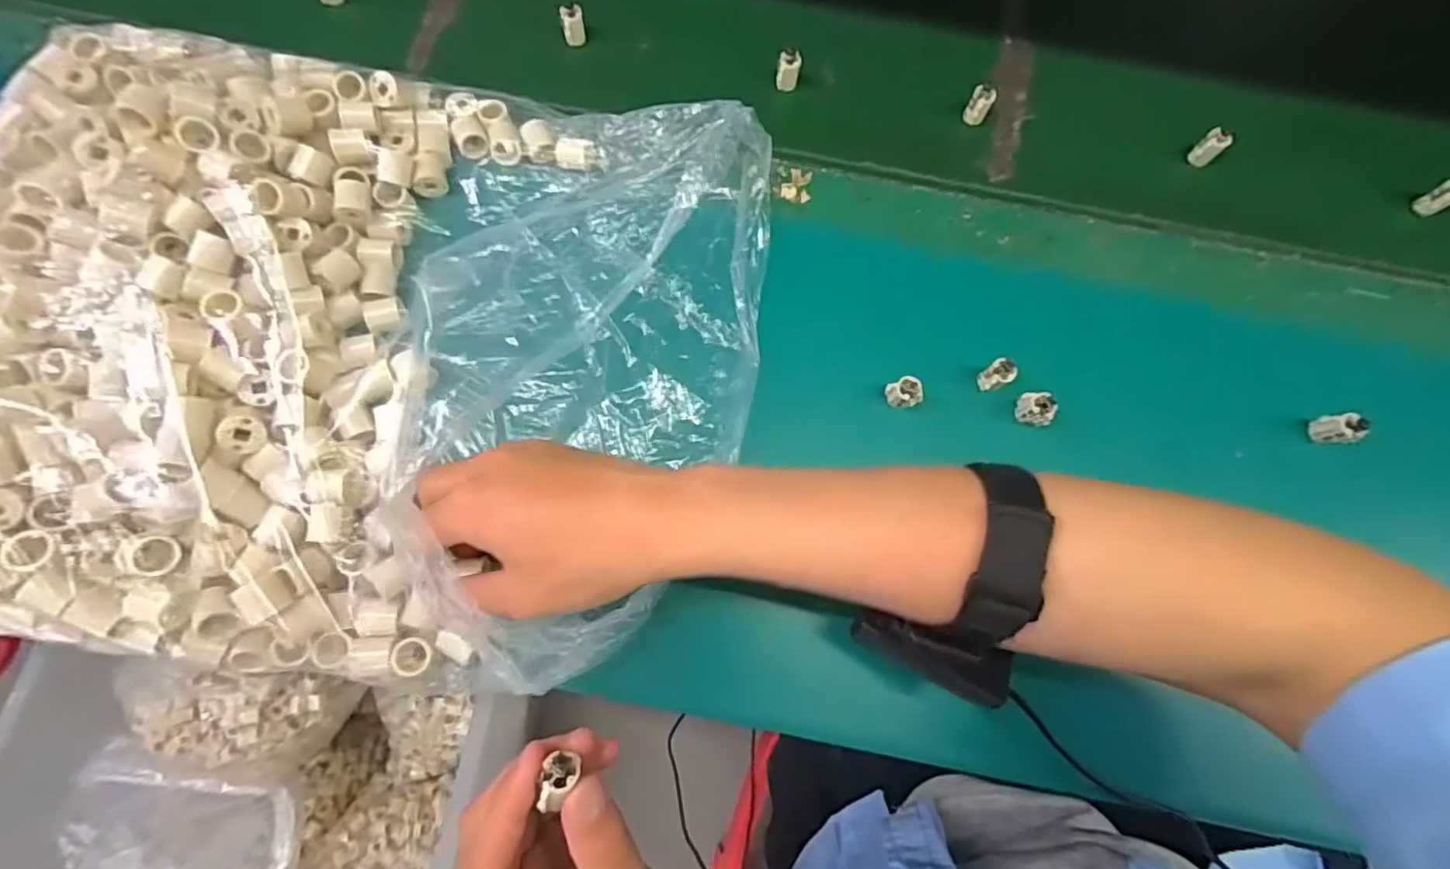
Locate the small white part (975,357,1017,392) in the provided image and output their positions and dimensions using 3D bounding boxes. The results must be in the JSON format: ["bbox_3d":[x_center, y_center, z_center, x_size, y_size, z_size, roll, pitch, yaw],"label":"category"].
[{"bbox_3d":[0.159,-0.035,0.364,0.015,0.019,0.014,1,74,-2],"label":"small white part"}]

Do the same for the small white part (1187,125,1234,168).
[{"bbox_3d":[0.335,-0.198,0.428,0.011,0.026,0.016,-41,79,-12],"label":"small white part"}]

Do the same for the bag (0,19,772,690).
[{"bbox_3d":[-0.194,-0.055,0.336,0.413,0.071,0.334,5,74,-1],"label":"bag"}]

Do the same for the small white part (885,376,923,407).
[{"bbox_3d":[0.104,-0.024,0.359,0.014,0.016,0.017,-25,76,-9],"label":"small white part"}]

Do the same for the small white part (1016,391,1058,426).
[{"bbox_3d":[0.181,-0.015,0.361,0.014,0.023,0.018,4,74,-1],"label":"small white part"}]

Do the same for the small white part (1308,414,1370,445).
[{"bbox_3d":[0.362,-0.003,0.367,0.007,0.027,0.018,-11,75,-5],"label":"small white part"}]

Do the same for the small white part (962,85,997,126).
[{"bbox_3d":[0.175,-0.226,0.428,0.016,0.021,0.013,25,75,5],"label":"small white part"}]

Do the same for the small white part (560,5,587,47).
[{"bbox_3d":[-0.105,-0.283,0.433,0.015,0.023,0.012,-14,75,-6],"label":"small white part"}]

